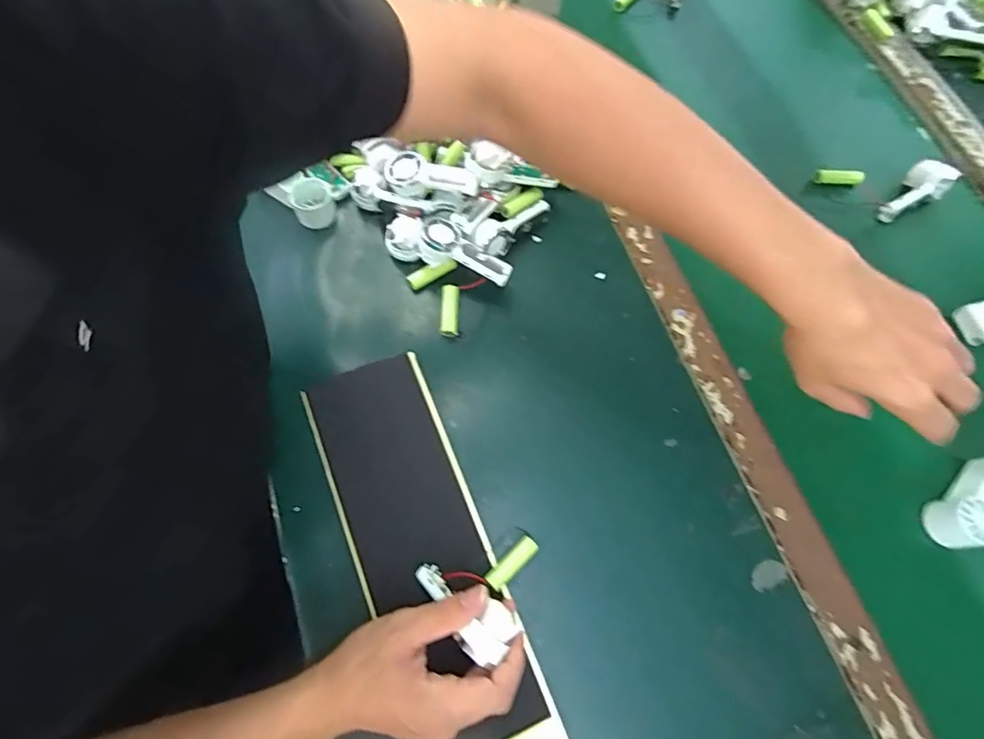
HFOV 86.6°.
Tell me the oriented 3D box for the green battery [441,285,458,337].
[{"bbox_3d":[-0.041,-0.057,0.511,0.016,0.015,0.052,-1,70,-3],"label":"green battery"}]

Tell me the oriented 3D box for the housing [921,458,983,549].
[{"bbox_3d":[0.428,0.116,0.459,0.089,0.037,0.041,-39,76,-15],"label":"housing"}]

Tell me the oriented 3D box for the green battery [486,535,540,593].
[{"bbox_3d":[0.016,0.161,0.433,0.049,0.017,0.017,-41,77,-15],"label":"green battery"}]

